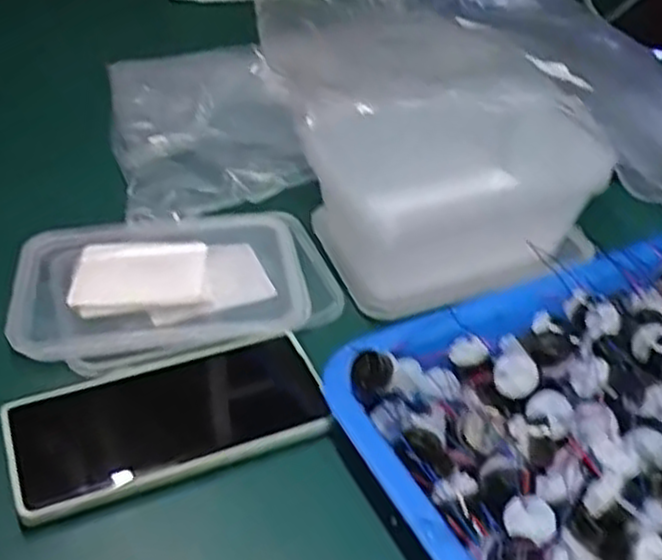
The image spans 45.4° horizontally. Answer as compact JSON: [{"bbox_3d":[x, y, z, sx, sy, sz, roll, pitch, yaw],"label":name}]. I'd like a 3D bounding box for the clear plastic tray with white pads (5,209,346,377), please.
[{"bbox_3d":[-0.096,0.000,0.498,0.193,0.029,0.119,-11,42,-16],"label":"clear plastic tray with white pads"}]

